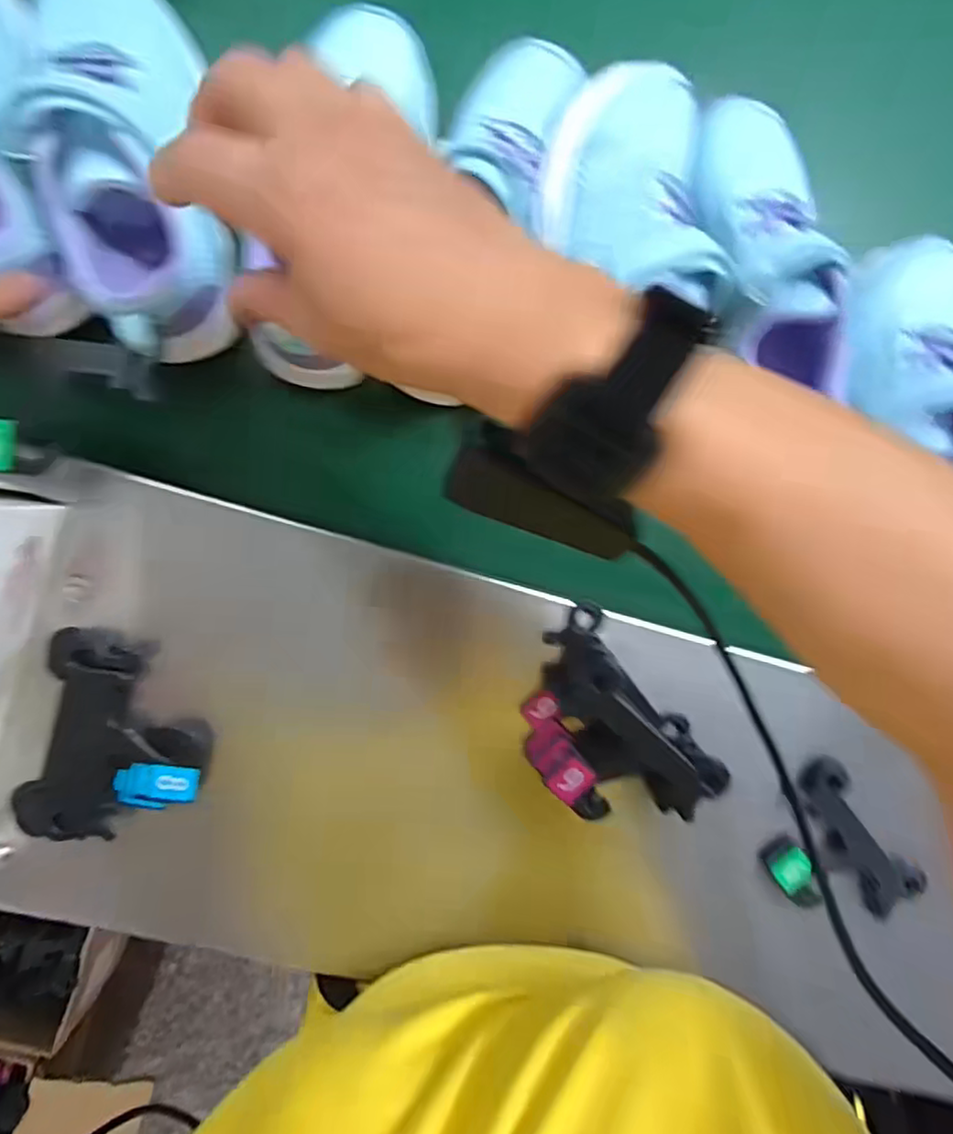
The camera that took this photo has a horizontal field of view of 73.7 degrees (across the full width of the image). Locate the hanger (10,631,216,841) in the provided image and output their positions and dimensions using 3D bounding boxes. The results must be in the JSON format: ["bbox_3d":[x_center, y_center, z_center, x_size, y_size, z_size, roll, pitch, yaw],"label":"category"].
[{"bbox_3d":[-0.186,0.090,0.334,0.088,0.028,0.101,13,95,-9],"label":"hanger"}]

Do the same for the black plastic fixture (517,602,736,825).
[{"bbox_3d":[0.071,0.093,0.353,0.079,0.030,0.118,-39,100,-1],"label":"black plastic fixture"}]

